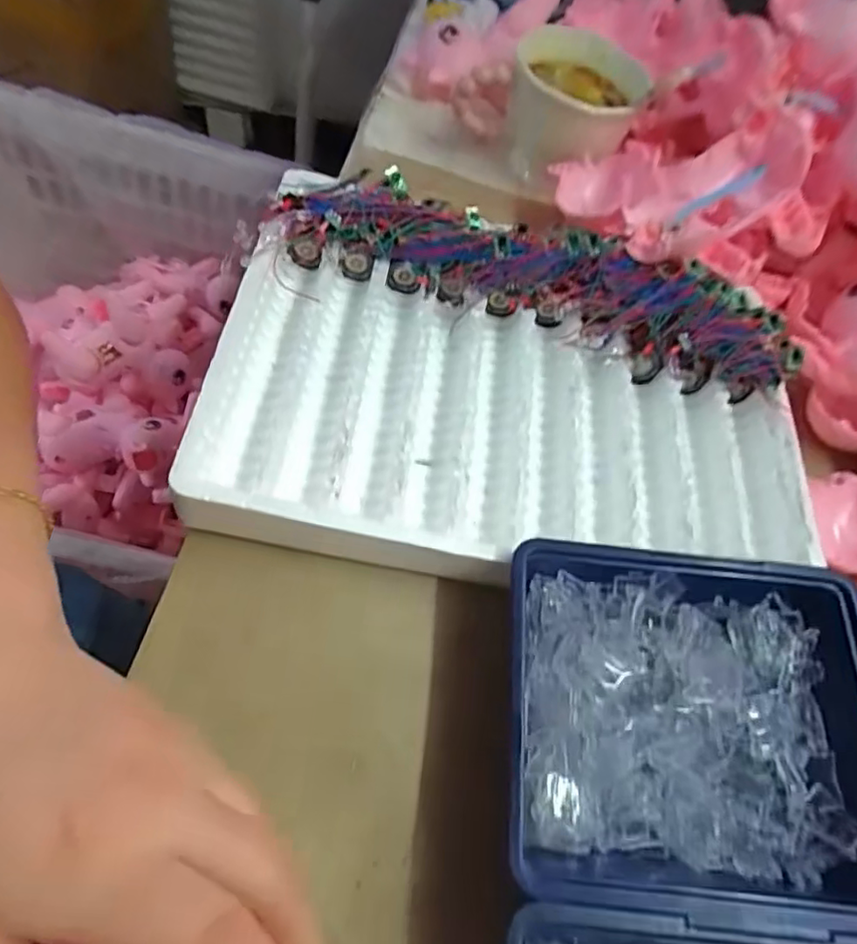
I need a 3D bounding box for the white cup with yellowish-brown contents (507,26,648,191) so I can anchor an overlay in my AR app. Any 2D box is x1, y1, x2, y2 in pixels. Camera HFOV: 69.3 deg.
[{"bbox_3d":[0.110,-0.285,0.497,0.100,0.079,0.104,16,59,-3],"label":"white cup with yellowish-brown contents"}]

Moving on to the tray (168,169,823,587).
[{"bbox_3d":[0.052,-0.034,0.369,0.342,0.054,0.213,12,54,-6],"label":"tray"}]

